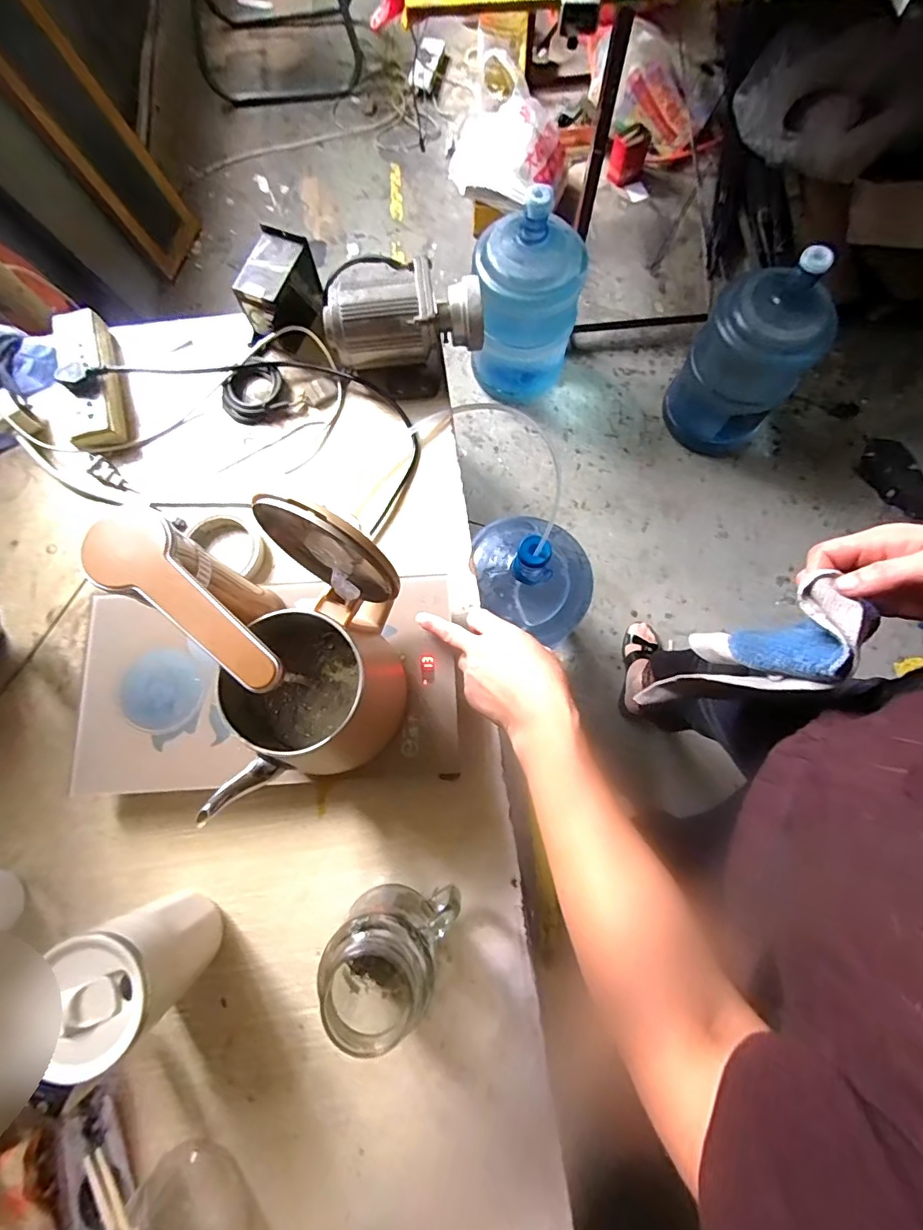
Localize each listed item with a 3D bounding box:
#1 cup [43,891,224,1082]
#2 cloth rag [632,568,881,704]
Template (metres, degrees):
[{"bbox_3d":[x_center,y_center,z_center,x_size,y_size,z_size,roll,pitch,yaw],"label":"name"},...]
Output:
[{"bbox_3d":[-0.263,0.285,0.408,0.081,0.143,0.088,0,76,-1],"label":"cup"},{"bbox_3d":[0.253,0.033,0.453,0.053,0.265,0.083,18,74,0],"label":"cloth rag"}]

